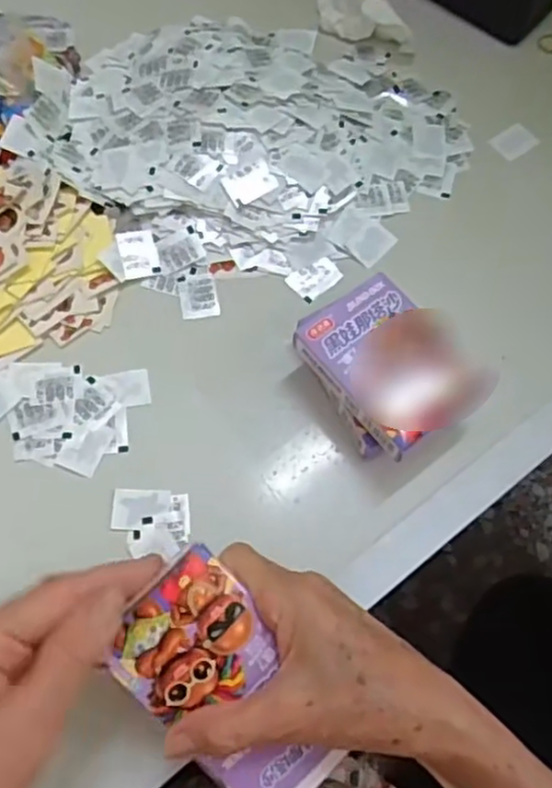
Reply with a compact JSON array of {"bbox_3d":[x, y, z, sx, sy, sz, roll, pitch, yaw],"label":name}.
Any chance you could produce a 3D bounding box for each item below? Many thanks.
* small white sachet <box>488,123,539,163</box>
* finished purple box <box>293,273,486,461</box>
[{"bbox_3d":[0.173,-0.183,0.488,0.030,0.004,0.023,-34,73,-14],"label":"small white sachet"},{"bbox_3d":[0.060,-0.013,0.395,0.069,0.050,0.096,-34,74,-14],"label":"finished purple box"}]

